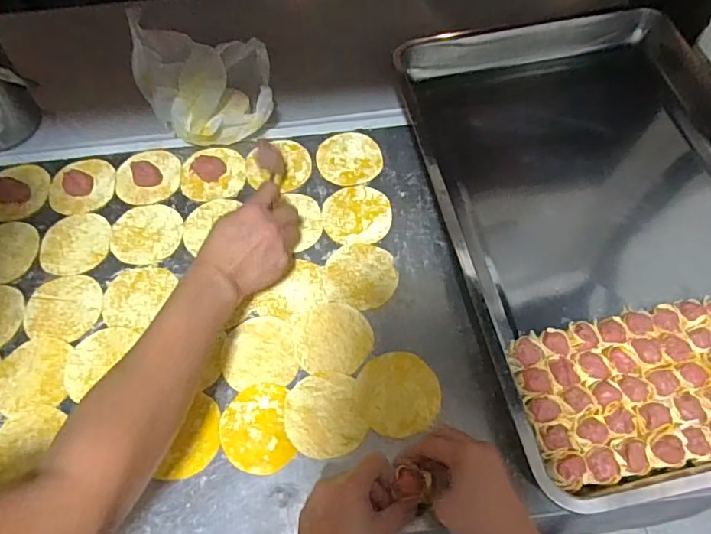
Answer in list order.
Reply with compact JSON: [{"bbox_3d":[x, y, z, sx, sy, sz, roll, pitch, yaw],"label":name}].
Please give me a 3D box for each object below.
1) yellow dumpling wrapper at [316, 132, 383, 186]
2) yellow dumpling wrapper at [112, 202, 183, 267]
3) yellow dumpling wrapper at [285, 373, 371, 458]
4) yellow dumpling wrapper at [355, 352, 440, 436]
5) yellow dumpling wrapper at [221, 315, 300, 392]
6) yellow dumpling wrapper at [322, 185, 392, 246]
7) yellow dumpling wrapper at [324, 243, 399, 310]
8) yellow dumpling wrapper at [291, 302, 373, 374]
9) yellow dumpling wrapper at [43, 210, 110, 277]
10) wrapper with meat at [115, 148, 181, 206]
[{"bbox_3d":[-0.008,-0.141,0.677,0.081,0.004,0.085,0,60,0],"label":"yellow dumpling wrapper"},{"bbox_3d":[-0.251,-0.041,0.631,0.081,0.004,0.082,0,60,0],"label":"yellow dumpling wrapper"},{"bbox_3d":[-0.031,0.145,0.515,0.073,0.004,0.080,-15,61,-8],"label":"yellow dumpling wrapper"},{"bbox_3d":[0.044,0.125,0.524,0.079,0.004,0.082,-4,61,-2],"label":"yellow dumpling wrapper"},{"bbox_3d":[-0.101,0.087,0.550,0.076,0.004,0.077,-7,61,-4],"label":"yellow dumpling wrapper"},{"bbox_3d":[0.002,-0.064,0.635,0.080,0.004,0.082,-5,61,-2],"label":"yellow dumpling wrapper"},{"bbox_3d":[0.006,0.008,0.592,0.079,0.004,0.082,0,60,0],"label":"yellow dumpling wrapper"},{"bbox_3d":[-0.023,0.074,0.555,0.081,0.004,0.078,0,60,0],"label":"yellow dumpling wrapper"},{"bbox_3d":[-0.334,-0.030,0.627,0.079,0.004,0.088,-12,61,-6],"label":"yellow dumpling wrapper"},{"bbox_3d":[-0.264,-0.119,0.673,0.079,0.006,0.090,1,60,1],"label":"wrapper with meat"}]

